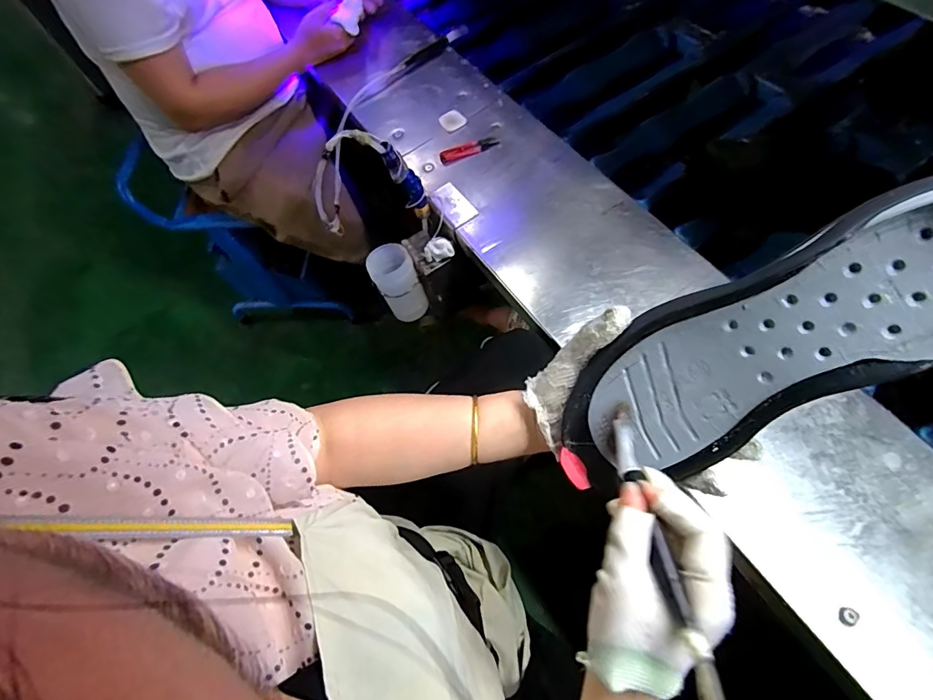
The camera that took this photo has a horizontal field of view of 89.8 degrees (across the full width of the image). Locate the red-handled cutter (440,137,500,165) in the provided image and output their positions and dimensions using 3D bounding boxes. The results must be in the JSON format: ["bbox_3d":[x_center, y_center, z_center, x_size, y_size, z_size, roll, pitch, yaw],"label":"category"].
[{"bbox_3d":[0.004,-0.339,0.787,0.098,0.010,0.031,-27,63,-6],"label":"red-handled cutter"}]

